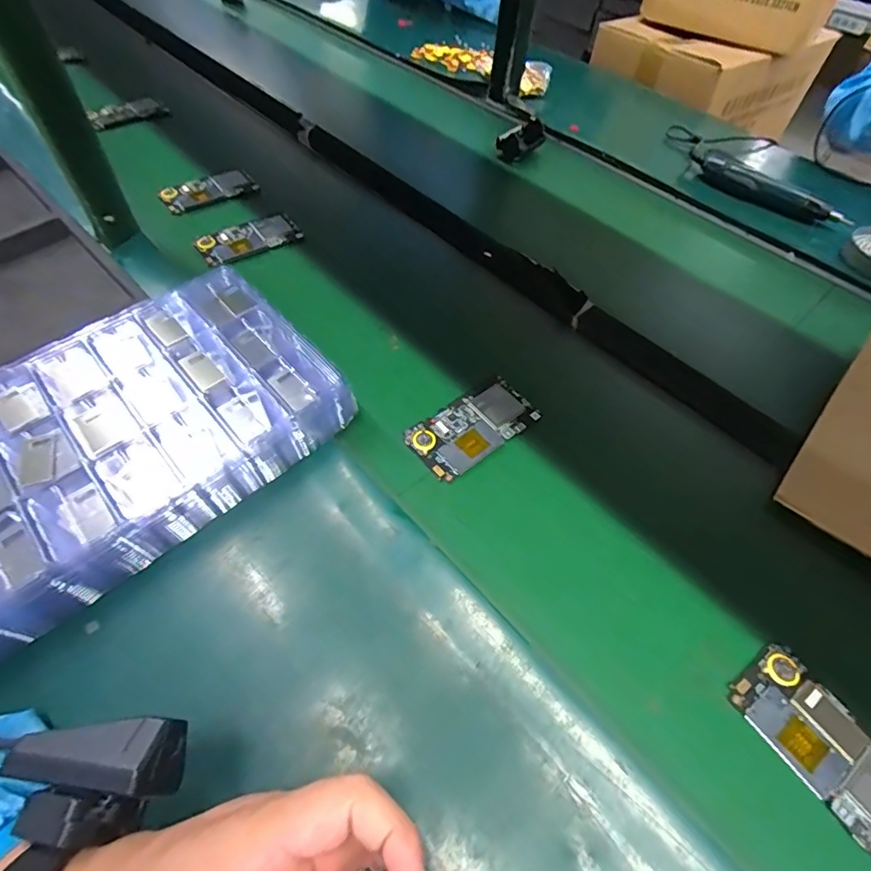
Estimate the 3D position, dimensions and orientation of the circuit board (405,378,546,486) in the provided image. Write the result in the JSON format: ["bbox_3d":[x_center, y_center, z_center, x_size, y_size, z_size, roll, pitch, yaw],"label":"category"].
[{"bbox_3d":[0.036,-0.010,0.453,0.123,0.006,0.066,-31,60,-24],"label":"circuit board"}]

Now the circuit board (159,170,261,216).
[{"bbox_3d":[-0.314,-0.343,0.662,0.122,0.009,0.061,-32,61,-24],"label":"circuit board"}]

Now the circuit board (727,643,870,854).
[{"bbox_3d":[0.265,0.209,0.317,0.065,0.008,0.123,-28,59,-22],"label":"circuit board"}]

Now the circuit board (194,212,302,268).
[{"bbox_3d":[-0.234,-0.251,0.602,0.121,0.007,0.058,-29,59,-22],"label":"circuit board"}]

